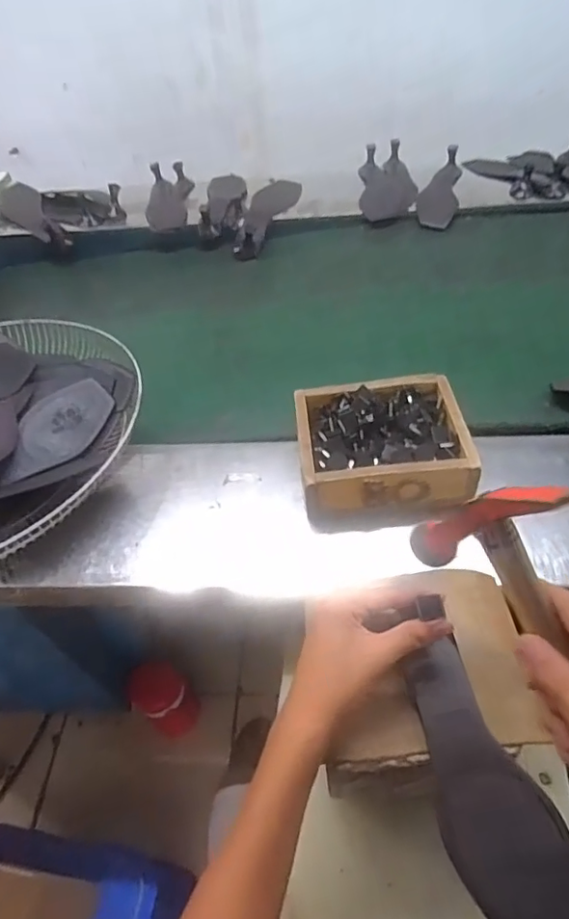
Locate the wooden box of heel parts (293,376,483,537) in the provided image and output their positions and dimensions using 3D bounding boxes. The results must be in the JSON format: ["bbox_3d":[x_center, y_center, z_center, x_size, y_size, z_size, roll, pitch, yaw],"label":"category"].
[{"bbox_3d":[0.107,-0.014,0.607,0.178,0.061,0.169,-6,48,1],"label":"wooden box of heel parts"}]

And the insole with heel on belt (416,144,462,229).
[{"bbox_3d":[0.305,-0.539,1.058,0.076,0.054,0.239,7,50,13],"label":"insole with heel on belt"}]

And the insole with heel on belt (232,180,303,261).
[{"bbox_3d":[-0.034,-0.482,1.048,0.070,0.048,0.225,18,66,21],"label":"insole with heel on belt"}]

